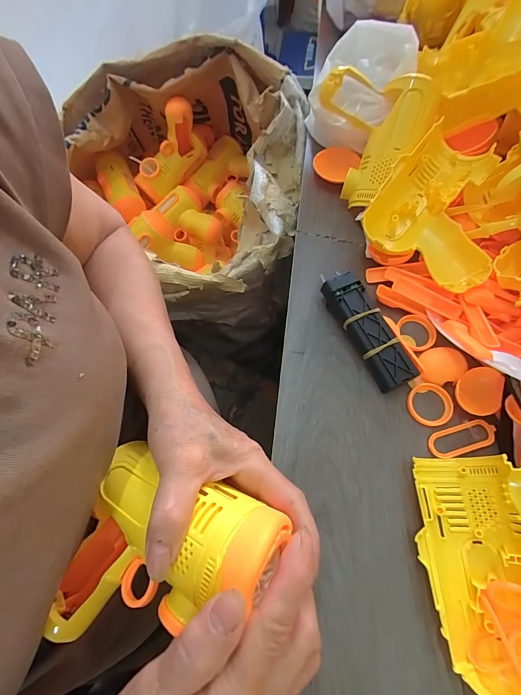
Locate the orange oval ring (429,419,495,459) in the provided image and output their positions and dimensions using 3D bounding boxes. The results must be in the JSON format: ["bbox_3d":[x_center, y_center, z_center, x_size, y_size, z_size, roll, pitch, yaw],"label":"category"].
[{"bbox_3d":[0.161,0.072,0.256,0.054,0.004,0.021,-17,66,-4],"label":"orange oval ring"}]

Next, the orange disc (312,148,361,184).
[{"bbox_3d":[0.087,-0.209,0.363,0.054,0.011,0.046,36,84,29],"label":"orange disc"}]

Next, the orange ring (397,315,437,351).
[{"bbox_3d":[0.143,-0.015,0.292,0.033,0.007,0.034,-1,66,3],"label":"orange ring"}]

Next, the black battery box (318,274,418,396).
[{"bbox_3d":[0.093,-0.016,0.284,0.031,0.026,0.109,-25,67,-8],"label":"black battery box"}]

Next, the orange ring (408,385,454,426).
[{"bbox_3d":[0.141,0.047,0.267,0.035,0.004,0.035,-1,66,3],"label":"orange ring"}]

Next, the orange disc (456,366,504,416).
[{"bbox_3d":[0.178,0.035,0.262,0.031,0.006,0.038,13,86,15],"label":"orange disc"}]

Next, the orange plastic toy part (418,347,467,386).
[{"bbox_3d":[0.157,0.015,0.276,0.035,0.004,0.033,-3,63,19],"label":"orange plastic toy part"}]

